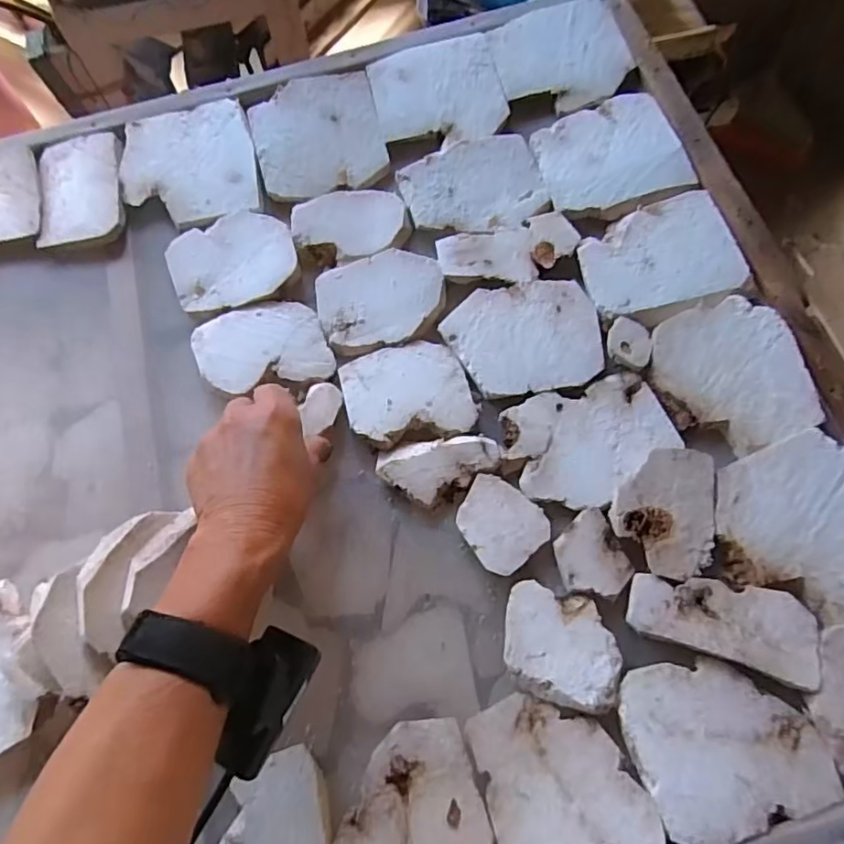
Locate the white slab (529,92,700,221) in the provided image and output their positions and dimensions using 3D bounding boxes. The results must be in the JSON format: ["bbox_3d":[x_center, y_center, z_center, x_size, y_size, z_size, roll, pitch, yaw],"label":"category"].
[{"bbox_3d":[0.155,-0.222,0.486,0.111,0.015,0.107,-15,68,-4],"label":"white slab"}]

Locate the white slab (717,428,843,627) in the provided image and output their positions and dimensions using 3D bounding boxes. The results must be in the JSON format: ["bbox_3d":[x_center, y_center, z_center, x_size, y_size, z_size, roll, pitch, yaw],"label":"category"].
[{"bbox_3d":[0.244,0.065,0.369,0.102,0.017,0.109,-13,68,-4],"label":"white slab"}]

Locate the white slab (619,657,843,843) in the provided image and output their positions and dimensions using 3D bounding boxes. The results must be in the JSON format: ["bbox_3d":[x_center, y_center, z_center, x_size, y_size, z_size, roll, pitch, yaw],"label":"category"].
[{"bbox_3d":[0.172,0.180,0.331,0.100,0.012,0.087,-17,69,-5],"label":"white slab"}]

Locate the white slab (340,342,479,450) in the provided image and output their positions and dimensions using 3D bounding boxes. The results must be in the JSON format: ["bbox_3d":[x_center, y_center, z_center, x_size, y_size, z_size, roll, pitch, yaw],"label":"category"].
[{"bbox_3d":[-0.011,-0.022,0.440,0.092,0.012,0.079,-13,73,-3],"label":"white slab"}]

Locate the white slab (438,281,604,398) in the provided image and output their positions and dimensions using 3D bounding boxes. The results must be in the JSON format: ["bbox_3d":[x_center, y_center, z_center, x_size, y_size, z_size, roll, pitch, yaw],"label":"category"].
[{"bbox_3d":[0.076,-0.064,0.443,0.110,0.011,0.087,-6,68,-1],"label":"white slab"}]

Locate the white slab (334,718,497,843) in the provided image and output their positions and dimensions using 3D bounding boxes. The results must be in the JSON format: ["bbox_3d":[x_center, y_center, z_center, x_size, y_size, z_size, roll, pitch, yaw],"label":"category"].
[{"bbox_3d":[-0.006,0.232,0.331,0.087,0.025,0.099,-15,69,-4],"label":"white slab"}]

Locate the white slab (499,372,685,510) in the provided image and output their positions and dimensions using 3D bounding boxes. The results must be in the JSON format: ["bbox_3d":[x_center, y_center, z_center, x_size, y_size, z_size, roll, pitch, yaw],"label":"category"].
[{"bbox_3d":[0.120,0.014,0.414,0.112,0.012,0.084,-13,68,-4],"label":"white slab"}]

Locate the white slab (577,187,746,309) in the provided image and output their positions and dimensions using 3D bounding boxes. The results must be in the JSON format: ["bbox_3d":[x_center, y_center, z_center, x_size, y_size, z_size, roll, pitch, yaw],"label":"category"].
[{"bbox_3d":[0.181,-0.130,0.449,0.111,0.018,0.089,-12,68,-3],"label":"white slab"}]

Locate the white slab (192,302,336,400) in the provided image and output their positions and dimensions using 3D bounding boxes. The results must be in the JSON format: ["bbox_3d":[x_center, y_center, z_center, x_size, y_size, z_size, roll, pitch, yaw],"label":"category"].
[{"bbox_3d":[-0.123,-0.057,0.451,0.095,0.015,0.078,-19,69,-6],"label":"white slab"}]

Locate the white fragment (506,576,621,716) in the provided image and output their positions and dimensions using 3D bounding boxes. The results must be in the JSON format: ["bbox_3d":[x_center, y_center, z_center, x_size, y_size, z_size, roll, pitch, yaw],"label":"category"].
[{"bbox_3d":[0.087,0.139,0.363,0.069,0.018,0.064,13,69,7],"label":"white fragment"}]

